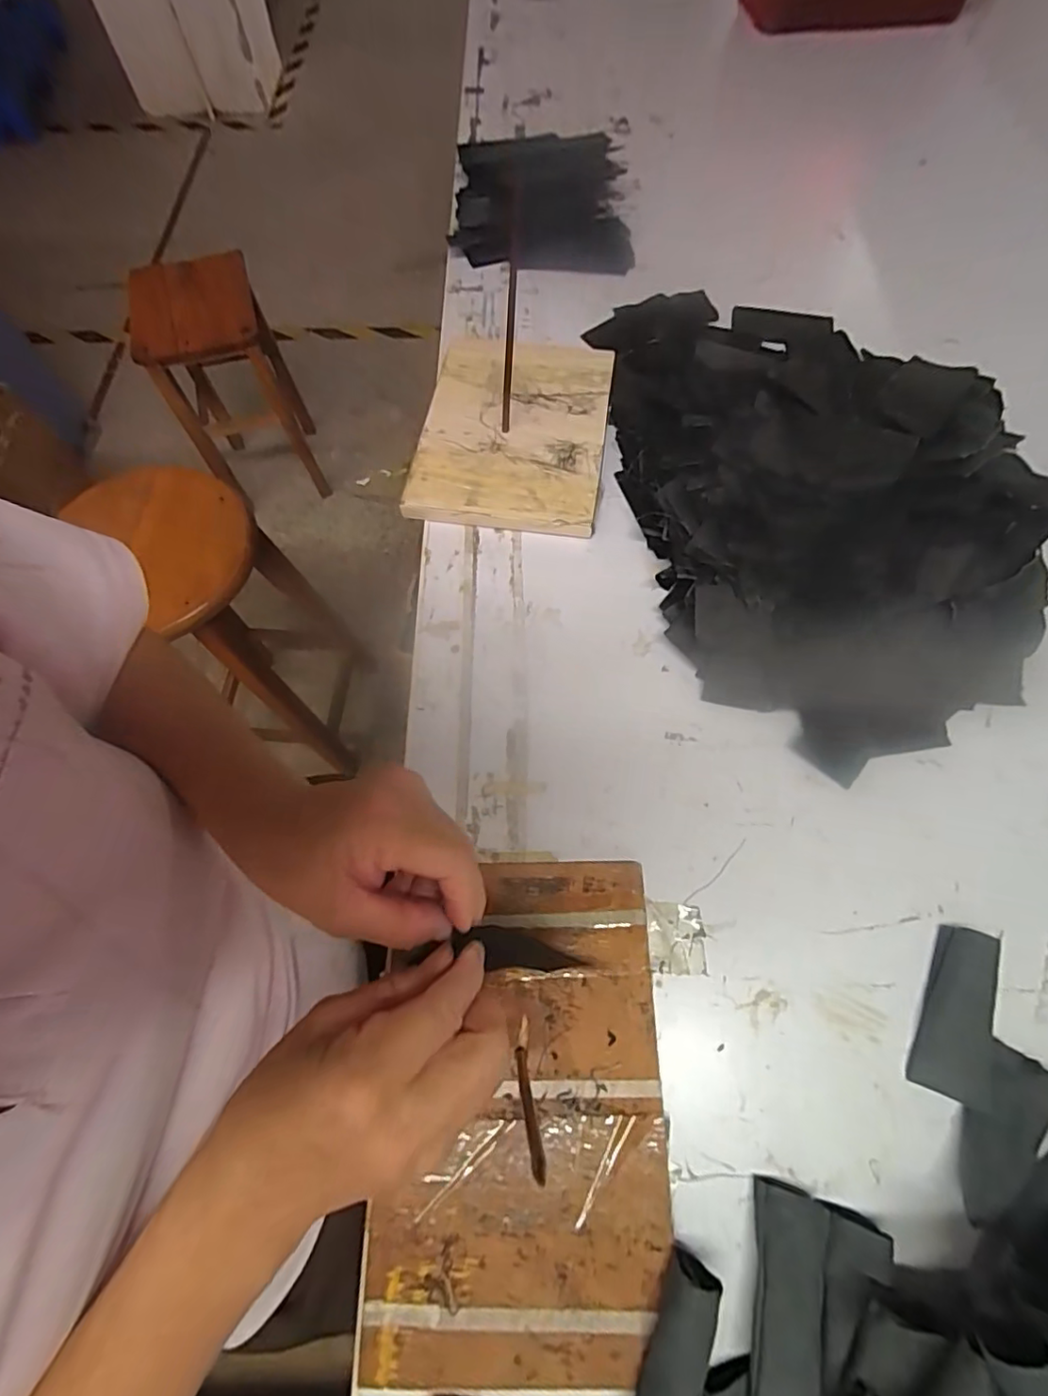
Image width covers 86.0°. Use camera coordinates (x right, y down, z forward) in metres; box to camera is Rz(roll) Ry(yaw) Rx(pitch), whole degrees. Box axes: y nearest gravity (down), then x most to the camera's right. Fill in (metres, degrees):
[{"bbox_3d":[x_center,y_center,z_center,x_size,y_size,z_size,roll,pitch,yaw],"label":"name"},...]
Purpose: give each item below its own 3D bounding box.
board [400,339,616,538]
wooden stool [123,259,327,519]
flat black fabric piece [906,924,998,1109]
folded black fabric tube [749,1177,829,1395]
[{"bbox_3d":[-0.010,-0.283,0.592,0.183,0.025,0.255,7,66,4],"label":"board"},{"bbox_3d":[-0.711,-0.774,1.386,0.252,0.451,0.367,-18,67,-8],"label":"wooden stool"},{"bbox_3d":[0.286,0.206,0.369,0.036,0.023,0.103,21,67,9],"label":"flat black fabric piece"},{"bbox_3d":[0.145,0.337,0.310,0.036,0.027,0.105,13,66,6],"label":"folded black fabric tube"}]

